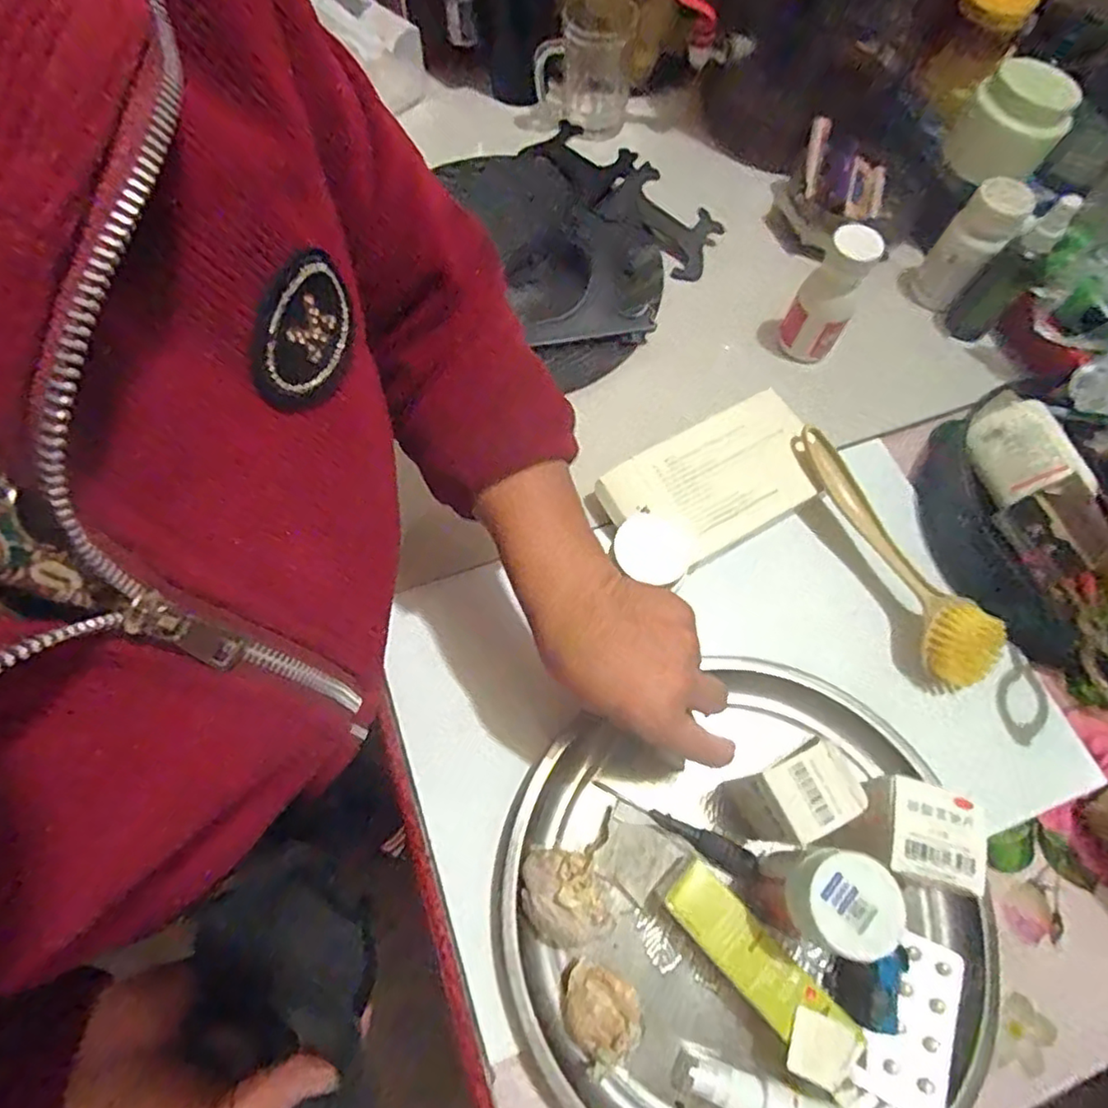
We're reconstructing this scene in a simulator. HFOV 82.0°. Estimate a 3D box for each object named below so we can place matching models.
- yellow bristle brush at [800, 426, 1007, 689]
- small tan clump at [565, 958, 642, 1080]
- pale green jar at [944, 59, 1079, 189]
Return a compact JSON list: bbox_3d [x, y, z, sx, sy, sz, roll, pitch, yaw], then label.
[{"bbox_3d":[0.254,-0.003,0.480,0.051,0.040,0.214,-21,69,-11],"label":"yellow bristle brush"},{"bbox_3d":[0.026,0.258,0.361,0.039,0.022,0.048,-25,70,-12],"label":"small tan clump"},{"bbox_3d":[0.406,-0.381,0.564,0.082,0.067,0.086,1,67,-2],"label":"pale green jar"}]

